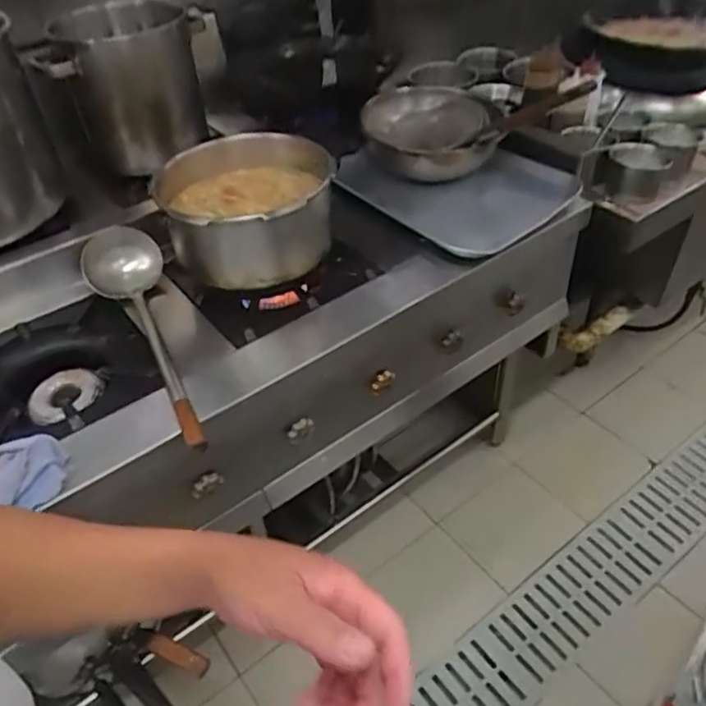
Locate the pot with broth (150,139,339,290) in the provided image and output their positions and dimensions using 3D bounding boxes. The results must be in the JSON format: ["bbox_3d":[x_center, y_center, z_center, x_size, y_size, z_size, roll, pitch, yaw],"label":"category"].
[{"bbox_3d":[-0.172,-0.241,1.044,0.267,0.157,0.267,-3,42,2],"label":"pot with broth"}]

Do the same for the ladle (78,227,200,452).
[{"bbox_3d":[-0.333,-0.044,0.985,0.133,0.095,0.450,-19,44,-15],"label":"ladle"}]

